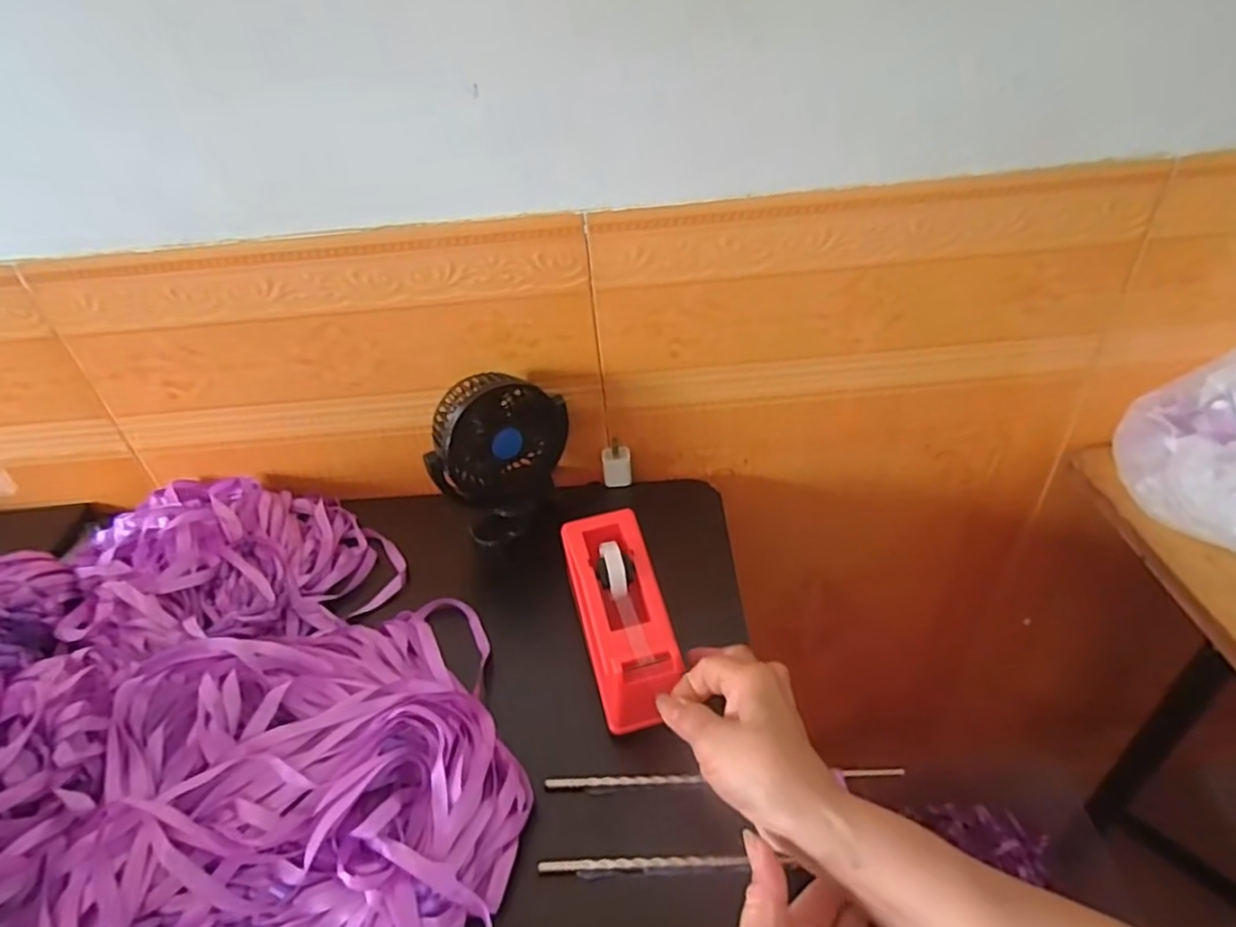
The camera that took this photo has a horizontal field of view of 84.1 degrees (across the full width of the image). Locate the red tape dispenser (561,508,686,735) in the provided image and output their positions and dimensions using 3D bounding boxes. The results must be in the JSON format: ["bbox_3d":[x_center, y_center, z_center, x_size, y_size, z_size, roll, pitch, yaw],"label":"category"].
[{"bbox_3d":[0.003,0.108,0.491,0.059,0.071,0.155,-12,40,-7],"label":"red tape dispenser"}]

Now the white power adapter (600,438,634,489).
[{"bbox_3d":[-0.001,0.000,0.661,0.028,0.043,0.021,-7,39,-1],"label":"white power adapter"}]

